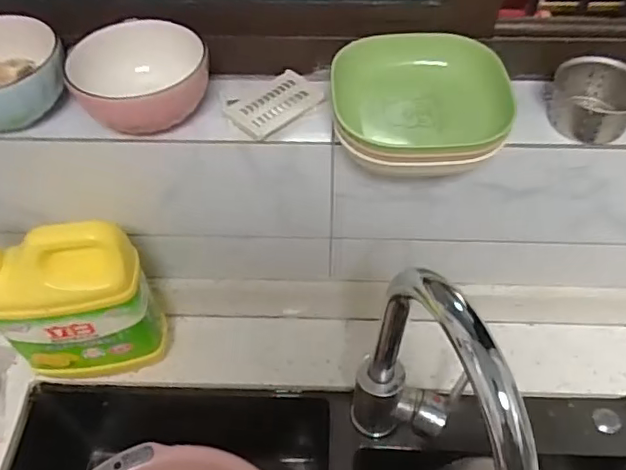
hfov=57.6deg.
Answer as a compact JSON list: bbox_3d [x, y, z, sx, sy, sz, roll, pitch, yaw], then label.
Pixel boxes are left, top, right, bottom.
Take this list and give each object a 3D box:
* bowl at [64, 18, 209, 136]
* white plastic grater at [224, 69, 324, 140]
[{"bbox_3d":[-0.143,-0.133,0.484,0.113,0.053,0.093,-22,56,-16],"label":"bowl"},{"bbox_3d":[-0.035,-0.117,0.511,0.081,0.006,0.052,-37,61,-24],"label":"white plastic grater"}]

